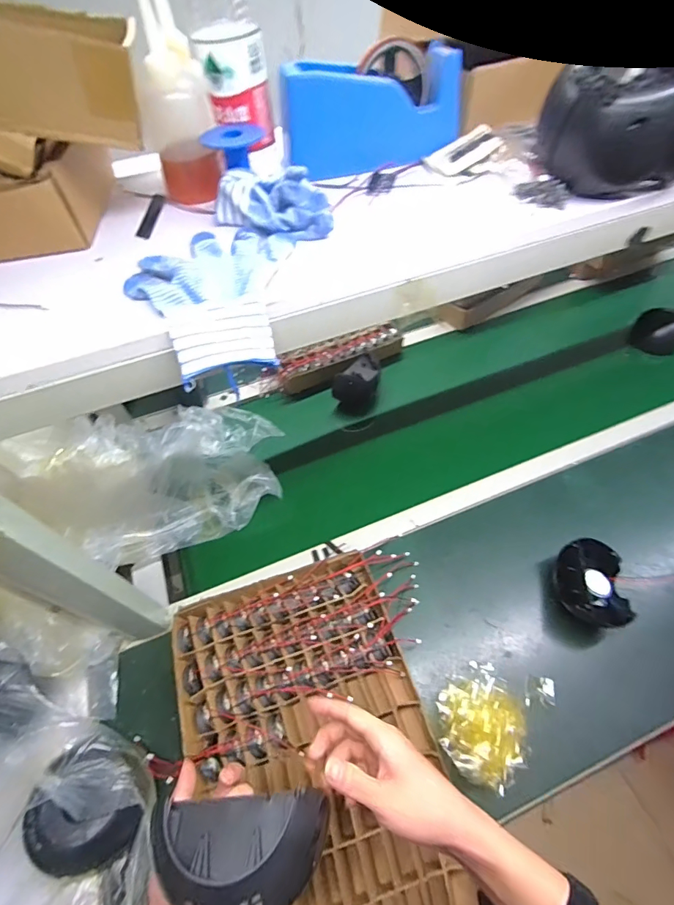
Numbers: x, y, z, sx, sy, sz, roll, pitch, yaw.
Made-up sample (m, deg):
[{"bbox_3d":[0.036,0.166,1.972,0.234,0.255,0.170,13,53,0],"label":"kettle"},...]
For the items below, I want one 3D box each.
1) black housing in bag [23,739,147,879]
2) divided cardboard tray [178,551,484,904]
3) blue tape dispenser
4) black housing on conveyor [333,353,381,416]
[{"bbox_3d":[-0.293,0.419,0.503,0.102,0.067,0.118,-21,56,-11],"label":"black housing in bag"},{"bbox_3d":[-0.021,0.385,0.571,0.357,0.055,0.452,-18,56,-9],"label":"divided cardboard tray"},{"bbox_3d":[0.041,-0.372,0.460,0.190,0.093,0.055,-16,55,-7],"label":"blue tape dispenser"},{"bbox_3d":[0.048,-0.143,0.921,0.068,0.092,0.110,25,60,20],"label":"black housing on conveyor"}]

